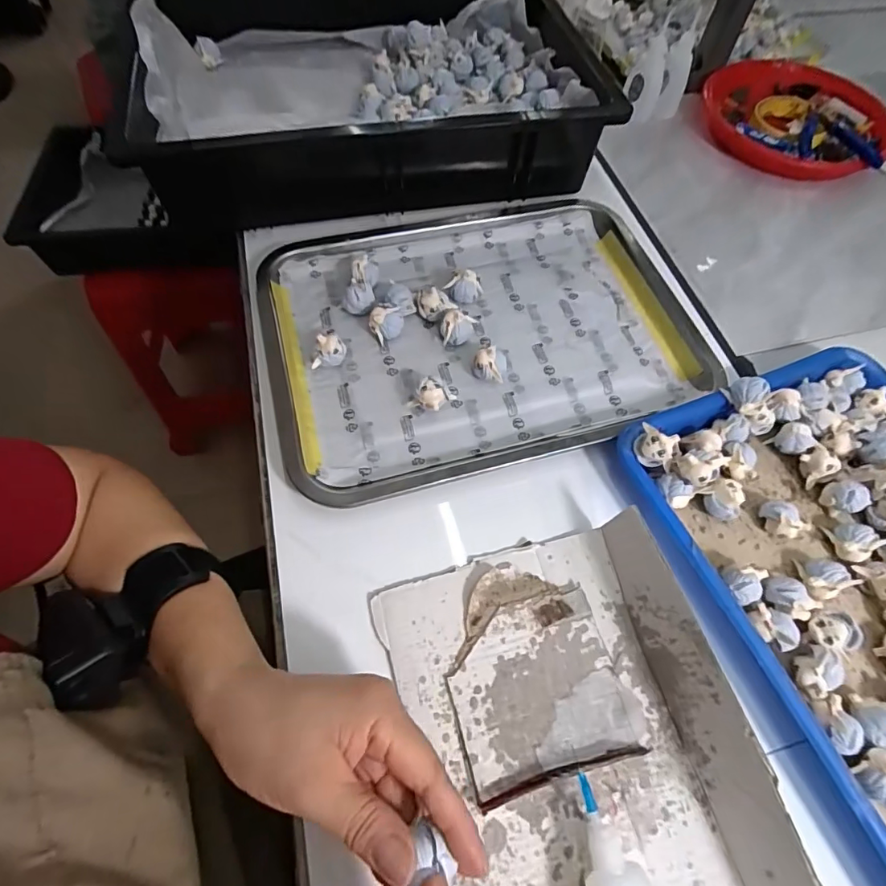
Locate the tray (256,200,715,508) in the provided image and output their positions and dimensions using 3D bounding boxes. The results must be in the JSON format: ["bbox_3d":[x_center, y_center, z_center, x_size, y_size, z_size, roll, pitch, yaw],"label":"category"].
[{"bbox_3d":[0.028,-0.105,0.418,0.353,0.027,0.283,-16,64,-9],"label":"tray"}]

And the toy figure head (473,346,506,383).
[{"bbox_3d":[0.038,-0.062,0.390,0.025,0.025,0.022,16,63,7],"label":"toy figure head"}]

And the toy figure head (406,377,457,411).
[{"bbox_3d":[-0.009,-0.036,0.375,0.030,0.027,0.023,23,64,11],"label":"toy figure head"}]

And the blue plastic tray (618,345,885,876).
[{"bbox_3d":[0.294,0.092,0.309,0.238,0.039,0.328,-21,65,-11],"label":"blue plastic tray"}]

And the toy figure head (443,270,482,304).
[{"bbox_3d":[0.018,-0.140,0.440,0.028,0.031,0.022,35,67,16],"label":"toy figure head"}]

